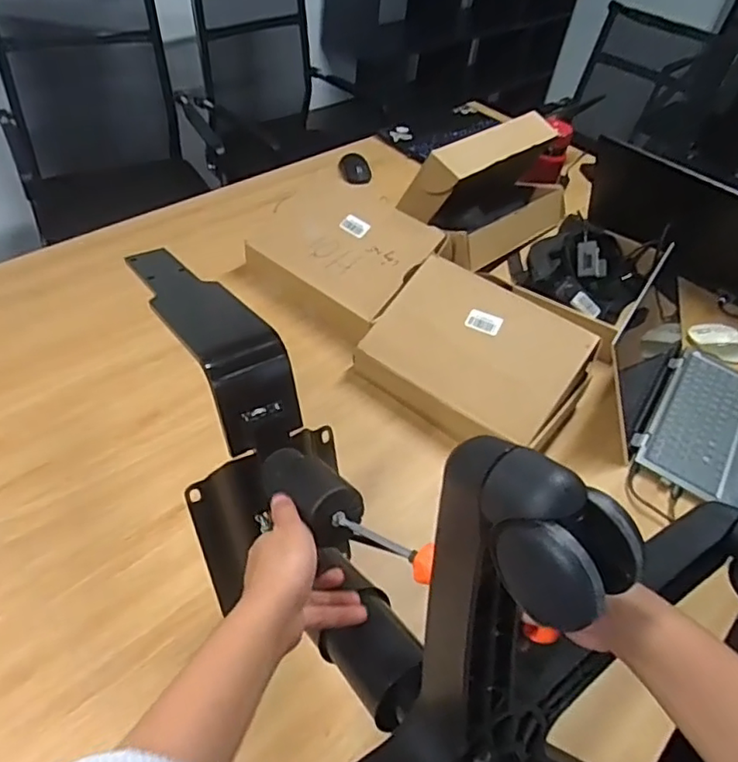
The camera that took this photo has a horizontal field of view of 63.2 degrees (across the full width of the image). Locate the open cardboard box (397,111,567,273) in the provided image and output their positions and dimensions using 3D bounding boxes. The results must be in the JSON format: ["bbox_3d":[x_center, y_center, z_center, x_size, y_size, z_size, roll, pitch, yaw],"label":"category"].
[{"bbox_3d":[0.236,-0.362,1.091,0.176,0.198,0.345,35,52,24],"label":"open cardboard box"}]

